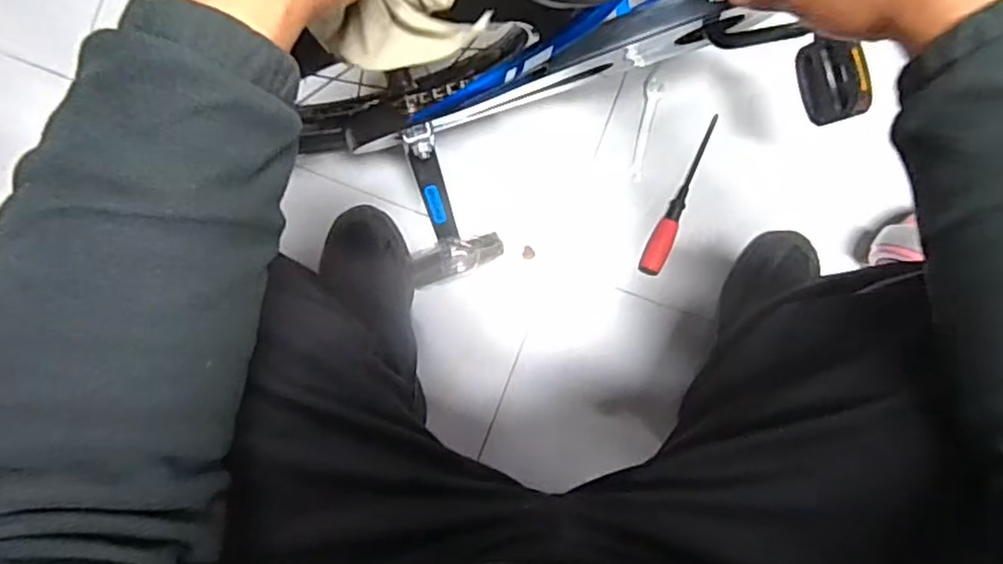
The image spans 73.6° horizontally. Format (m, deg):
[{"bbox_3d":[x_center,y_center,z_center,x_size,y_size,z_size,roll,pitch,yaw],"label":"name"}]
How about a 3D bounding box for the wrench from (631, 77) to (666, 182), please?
[{"bbox_3d":[0.172,-0.177,0.786,0.020,0.004,0.119,9,92,-2],"label":"wrench"}]

